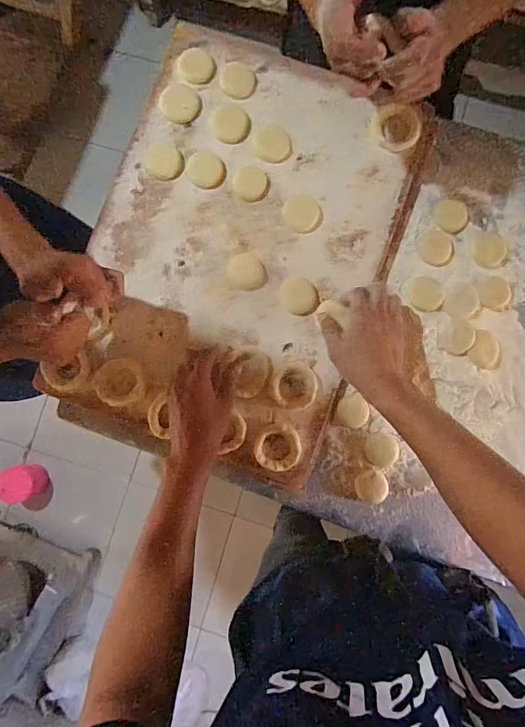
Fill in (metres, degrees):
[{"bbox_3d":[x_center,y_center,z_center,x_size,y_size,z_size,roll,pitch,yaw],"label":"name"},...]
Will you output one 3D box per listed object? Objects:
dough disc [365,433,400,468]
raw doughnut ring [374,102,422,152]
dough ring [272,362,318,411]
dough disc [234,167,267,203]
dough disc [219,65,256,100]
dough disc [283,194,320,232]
[{"bbox_3d":[0.173,0.125,0.592,0.046,0.006,0.047,0,87,0],"label":"dough disc"},{"bbox_3d":[0.198,-0.345,0.600,0.067,0.017,0.062,23,87,1],"label":"raw doughnut ring"},{"bbox_3d":[0.046,0.032,0.582,0.063,0.013,0.066,0,87,0],"label":"dough ring"},{"bbox_3d":[-0.018,-0.268,0.612,0.048,0.004,0.051,0,87,0],"label":"dough disc"},{"bbox_3d":[-0.037,-0.430,0.625,0.056,0.004,0.051,0,87,0],"label":"dough disc"},{"bbox_3d":[0.058,-0.222,0.607,0.053,0.004,0.053,0,87,0],"label":"dough disc"}]

